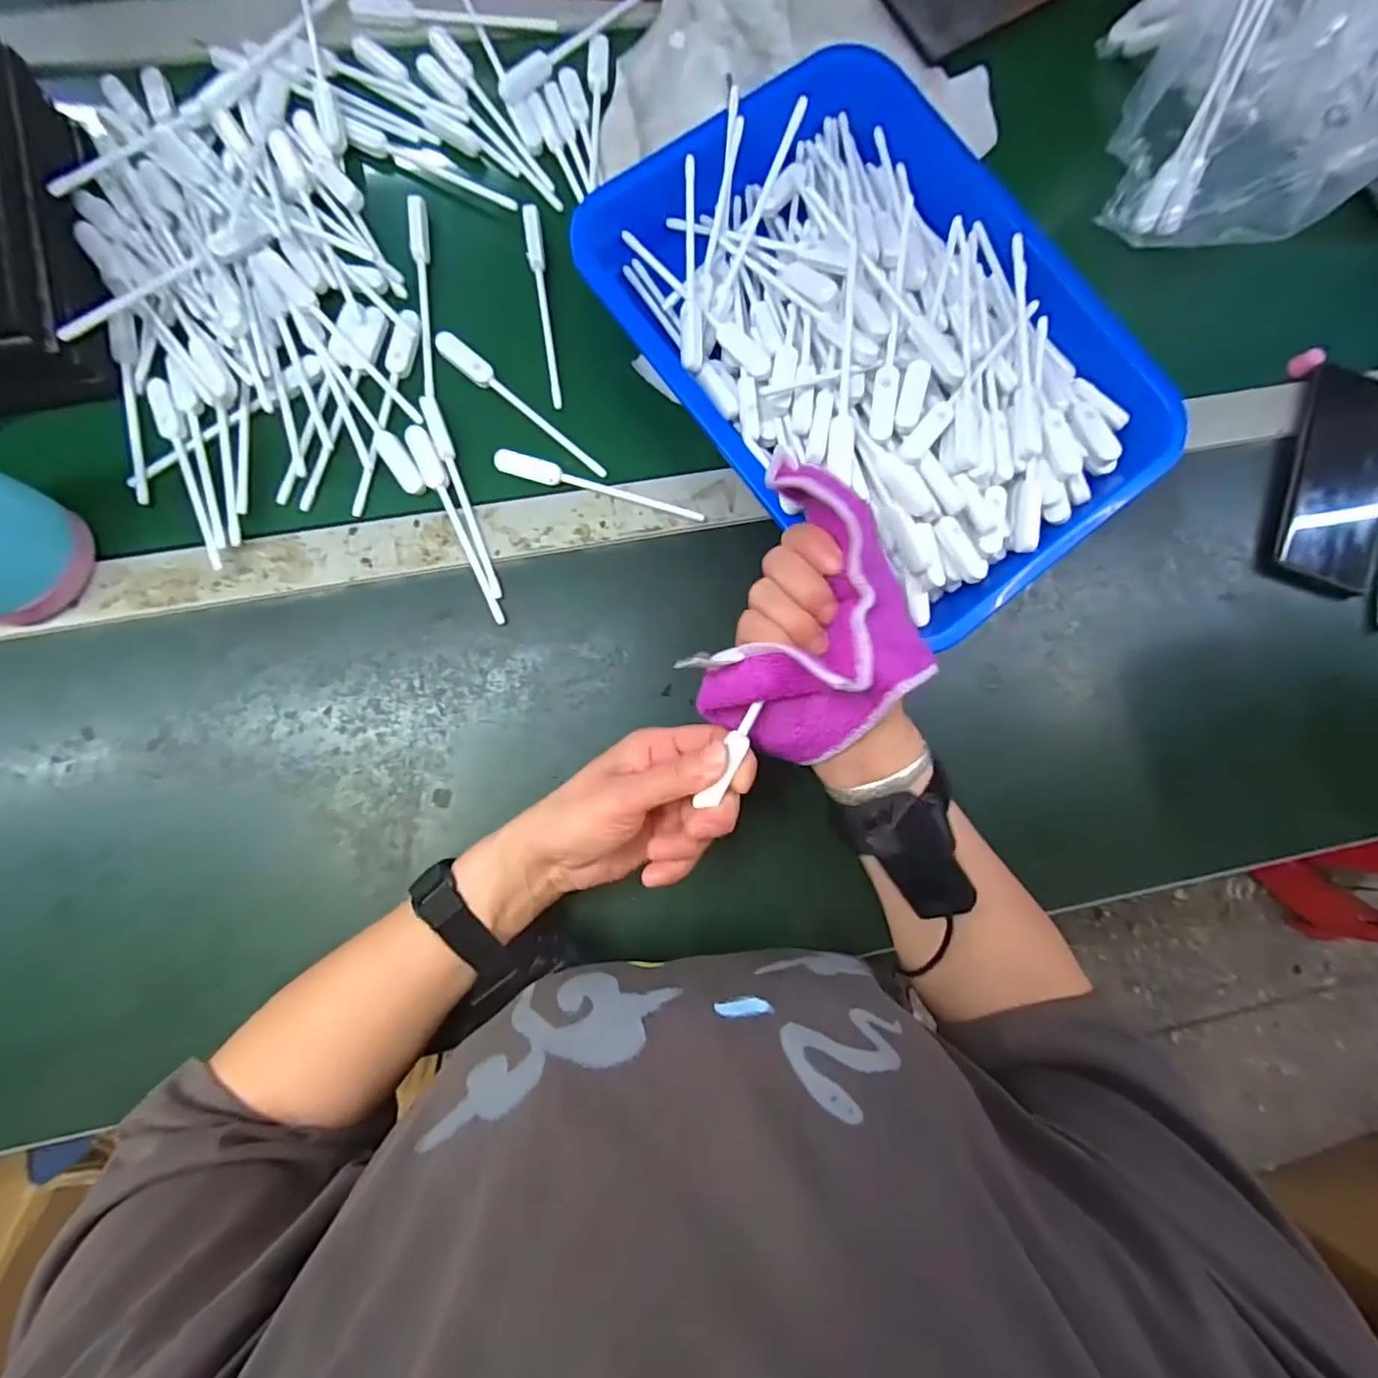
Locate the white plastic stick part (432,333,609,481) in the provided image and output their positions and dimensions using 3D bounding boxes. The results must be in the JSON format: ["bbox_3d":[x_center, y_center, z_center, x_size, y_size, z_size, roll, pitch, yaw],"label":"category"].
[{"bbox_3d":[-0.116,-0.194,0.404,0.142,0.008,0.016,40,84,-1],"label":"white plastic stick part"}]

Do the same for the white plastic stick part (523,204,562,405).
[{"bbox_3d":[-0.102,-0.267,0.409,0.011,0.009,0.142,-7,86,-5],"label":"white plastic stick part"}]

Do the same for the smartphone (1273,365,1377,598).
[{"bbox_3d":[0.483,-0.154,0.432,0.083,0.015,0.167,16,83,-2],"label":"smartphone"}]

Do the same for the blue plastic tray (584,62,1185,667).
[{"bbox_3d":[0.128,-0.234,0.392,0.274,0.065,0.364,-39,89,-6],"label":"blue plastic tray"}]

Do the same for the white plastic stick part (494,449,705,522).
[{"bbox_3d":[-0.060,-0.137,0.400,0.143,0.005,0.016,16,85,-3],"label":"white plastic stick part"}]

